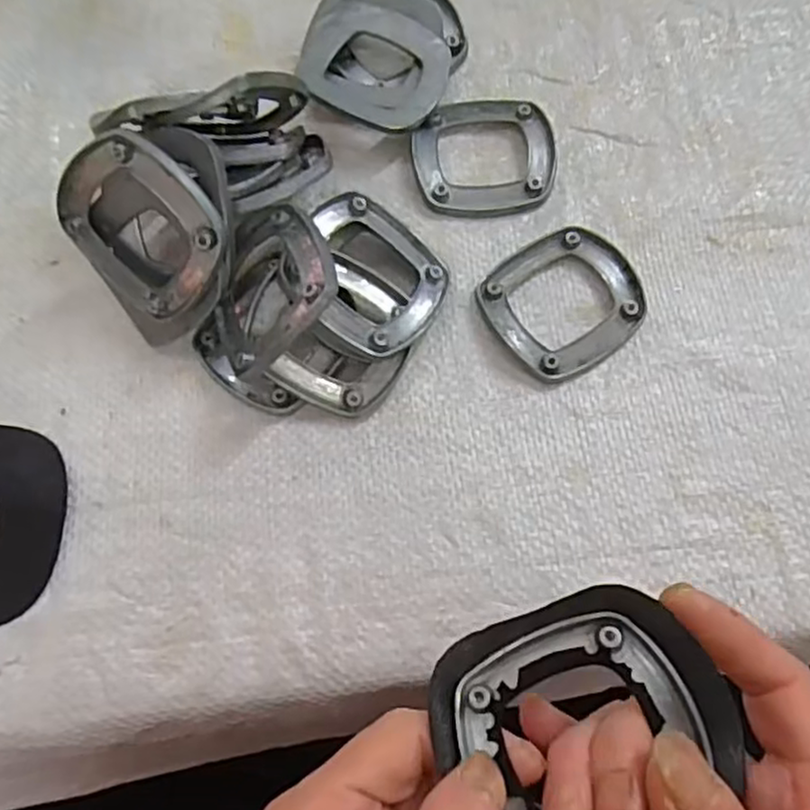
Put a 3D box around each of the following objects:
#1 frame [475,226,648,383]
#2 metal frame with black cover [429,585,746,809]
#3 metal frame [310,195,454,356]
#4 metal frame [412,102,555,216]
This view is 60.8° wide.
[{"bbox_3d":[0.063,-0.043,0.280,0.059,0.009,0.057,-32,75,-8],"label":"frame"},{"bbox_3d":[0.050,0.091,0.187,0.074,0.019,0.071,-21,74,-5],"label":"metal frame with black cover"},{"bbox_3d":[-0.014,-0.051,0.269,0.058,0.006,0.056,37,67,-7],"label":"metal frame"},{"bbox_3d":[0.035,-0.111,0.303,0.061,0.007,0.058,-2,73,1],"label":"metal frame"}]

